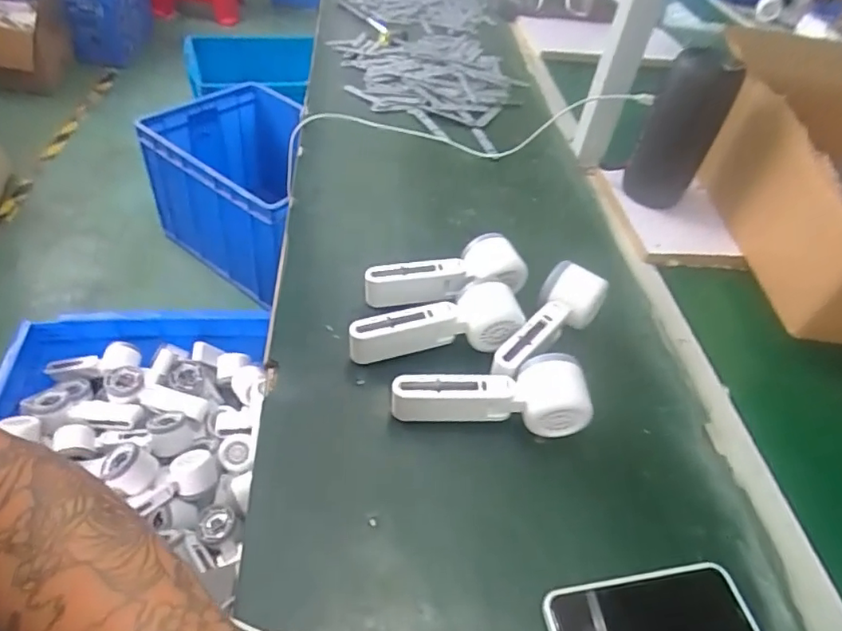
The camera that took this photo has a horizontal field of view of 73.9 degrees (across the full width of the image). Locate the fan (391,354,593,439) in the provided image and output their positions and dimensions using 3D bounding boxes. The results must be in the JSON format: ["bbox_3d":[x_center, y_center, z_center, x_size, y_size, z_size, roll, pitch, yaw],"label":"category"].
[{"bbox_3d":[0.060,0.070,0.488,0.168,0.060,0.049,4,45,-1],"label":"fan"}]

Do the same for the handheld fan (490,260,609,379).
[{"bbox_3d":[0.122,0.017,0.542,0.055,0.060,0.168,28,50,21],"label":"handheld fan"}]

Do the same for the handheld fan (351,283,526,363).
[{"bbox_3d":[0.012,0.008,0.536,0.162,0.051,0.053,-5,46,-10],"label":"handheld fan"}]

